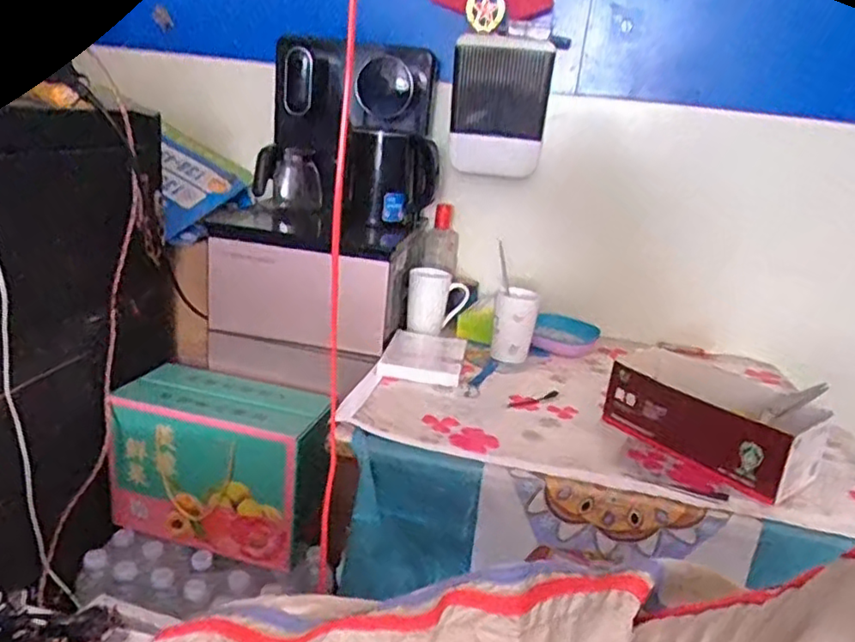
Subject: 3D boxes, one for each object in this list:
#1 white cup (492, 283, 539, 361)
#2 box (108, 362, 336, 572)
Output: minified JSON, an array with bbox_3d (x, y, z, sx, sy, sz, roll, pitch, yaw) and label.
[{"bbox_3d":[0.153,0.009,1.155,0.072,0.122,0.066,10,18,10],"label":"white cup"},{"bbox_3d":[-0.327,0.237,1.099,0.351,0.236,0.154,10,18,10],"label":"box"}]

